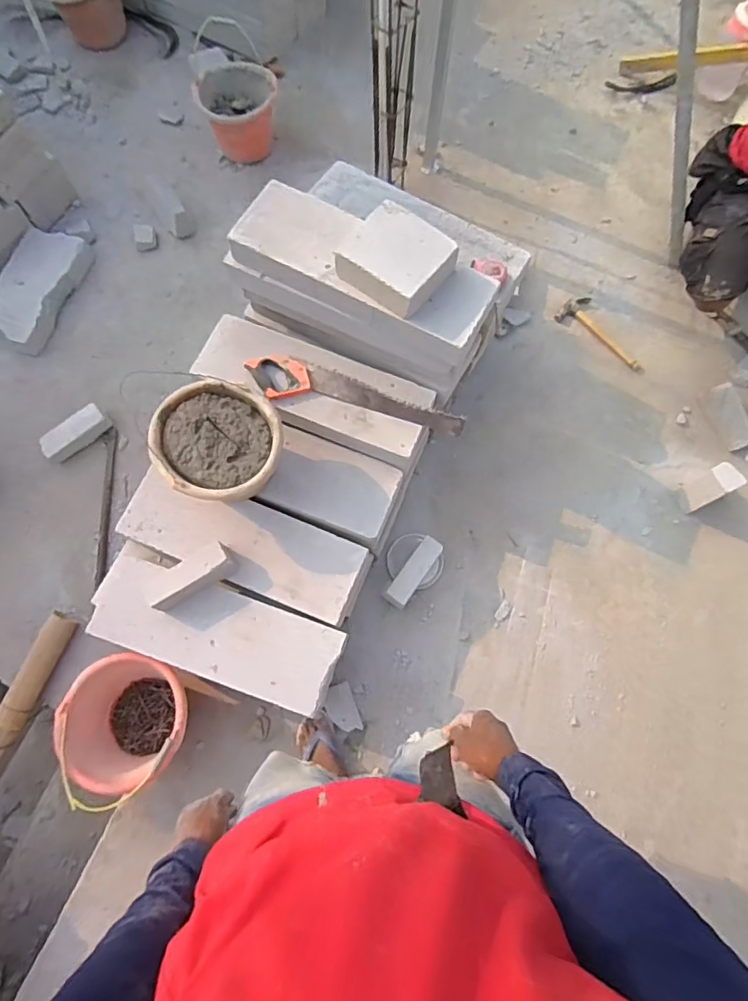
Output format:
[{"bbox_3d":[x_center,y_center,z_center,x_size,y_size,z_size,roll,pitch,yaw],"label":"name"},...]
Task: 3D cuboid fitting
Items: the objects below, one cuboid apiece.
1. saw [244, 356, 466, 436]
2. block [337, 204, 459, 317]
[{"bbox_3d":[-0.047,-0.254,1.330,0.545,0.023,0.115,17,73,4],"label":"saw"},{"bbox_3d":[0.045,-0.516,1.145,0.207,0.085,0.187,38,76,10],"label":"block"}]

